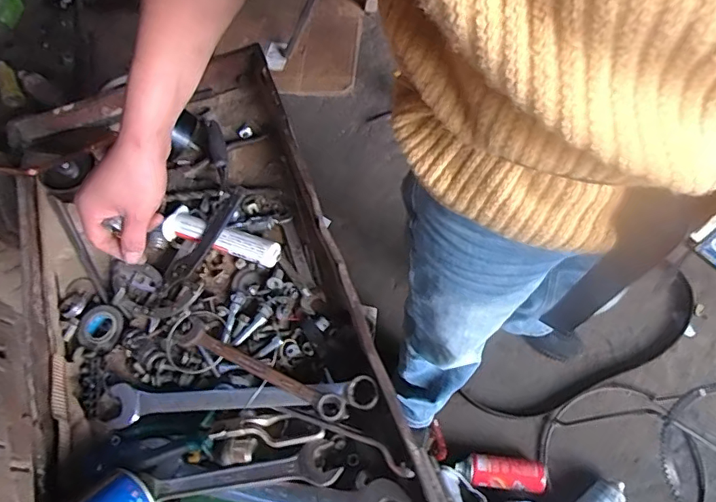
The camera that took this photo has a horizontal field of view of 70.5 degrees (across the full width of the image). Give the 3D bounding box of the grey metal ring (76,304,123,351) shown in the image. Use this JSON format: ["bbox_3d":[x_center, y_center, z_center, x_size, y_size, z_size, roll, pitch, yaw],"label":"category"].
[{"bbox_3d":[-0.300,0.089,0.591,0.052,0.012,0.051,-2,62,3],"label":"grey metal ring"}]

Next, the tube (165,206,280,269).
[{"bbox_3d":[-0.168,-0.017,0.620,0.154,0.029,0.040,19,65,13],"label":"tube"}]

